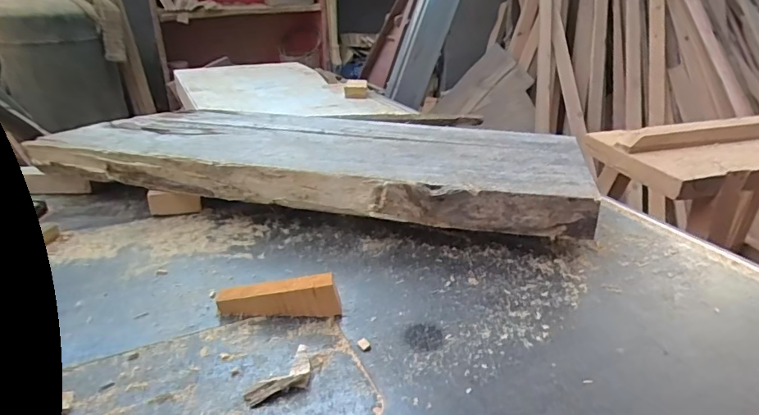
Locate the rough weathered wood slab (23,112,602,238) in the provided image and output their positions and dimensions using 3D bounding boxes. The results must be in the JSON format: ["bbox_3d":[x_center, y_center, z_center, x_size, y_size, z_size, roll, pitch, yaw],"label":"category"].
[{"bbox_3d":[-0.057,-0.070,0.612,0.593,0.043,0.252,5,27,11],"label":"rough weathered wood slab"}]

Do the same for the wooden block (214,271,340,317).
[{"bbox_3d":[-0.085,0.073,0.399,0.102,0.036,0.016,1,26,1],"label":"wooden block"}]

